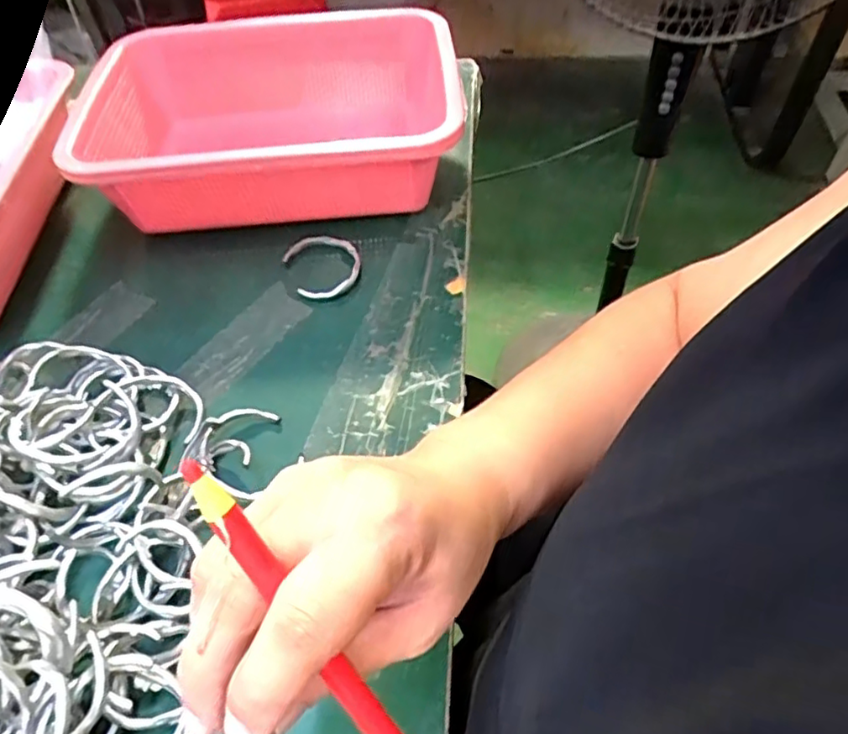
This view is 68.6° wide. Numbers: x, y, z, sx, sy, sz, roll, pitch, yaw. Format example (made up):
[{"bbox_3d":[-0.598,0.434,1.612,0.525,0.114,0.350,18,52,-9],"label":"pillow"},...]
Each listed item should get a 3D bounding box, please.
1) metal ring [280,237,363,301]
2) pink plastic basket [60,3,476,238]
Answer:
[{"bbox_3d":[-0.078,-0.081,0.486,0.054,0.008,0.070,-20,54,-13],"label":"metal ring"},{"bbox_3d":[-0.122,-0.208,0.532,0.285,0.101,0.215,-2,52,1],"label":"pink plastic basket"}]

